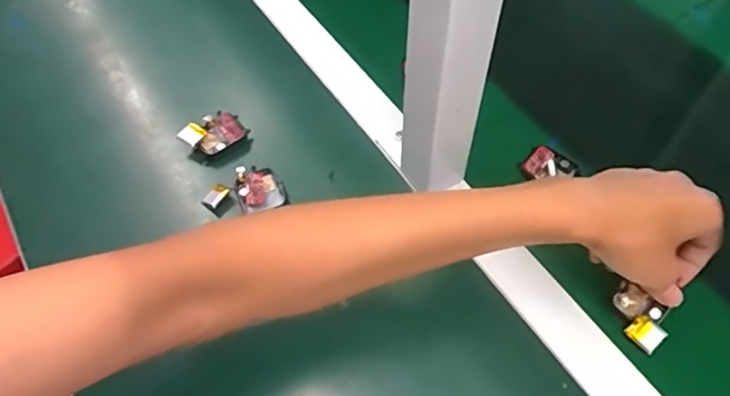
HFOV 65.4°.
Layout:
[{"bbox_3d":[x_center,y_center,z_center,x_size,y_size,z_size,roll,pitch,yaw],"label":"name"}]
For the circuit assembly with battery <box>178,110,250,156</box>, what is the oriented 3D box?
[{"bbox_3d":[-0.135,-0.058,0.508,0.053,0.021,0.032,-28,59,-15],"label":"circuit assembly with battery"}]

